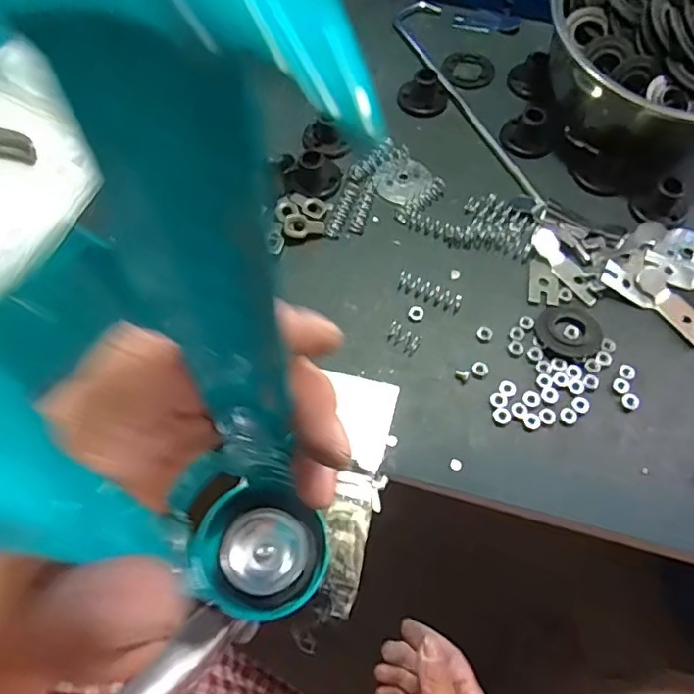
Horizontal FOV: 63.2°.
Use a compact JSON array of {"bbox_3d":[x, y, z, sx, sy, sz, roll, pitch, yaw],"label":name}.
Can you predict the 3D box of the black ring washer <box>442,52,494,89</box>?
[{"bbox_3d":[0.111,-0.254,0.513,0.047,0.008,0.054,5,63,3],"label":"black ring washer"}]

